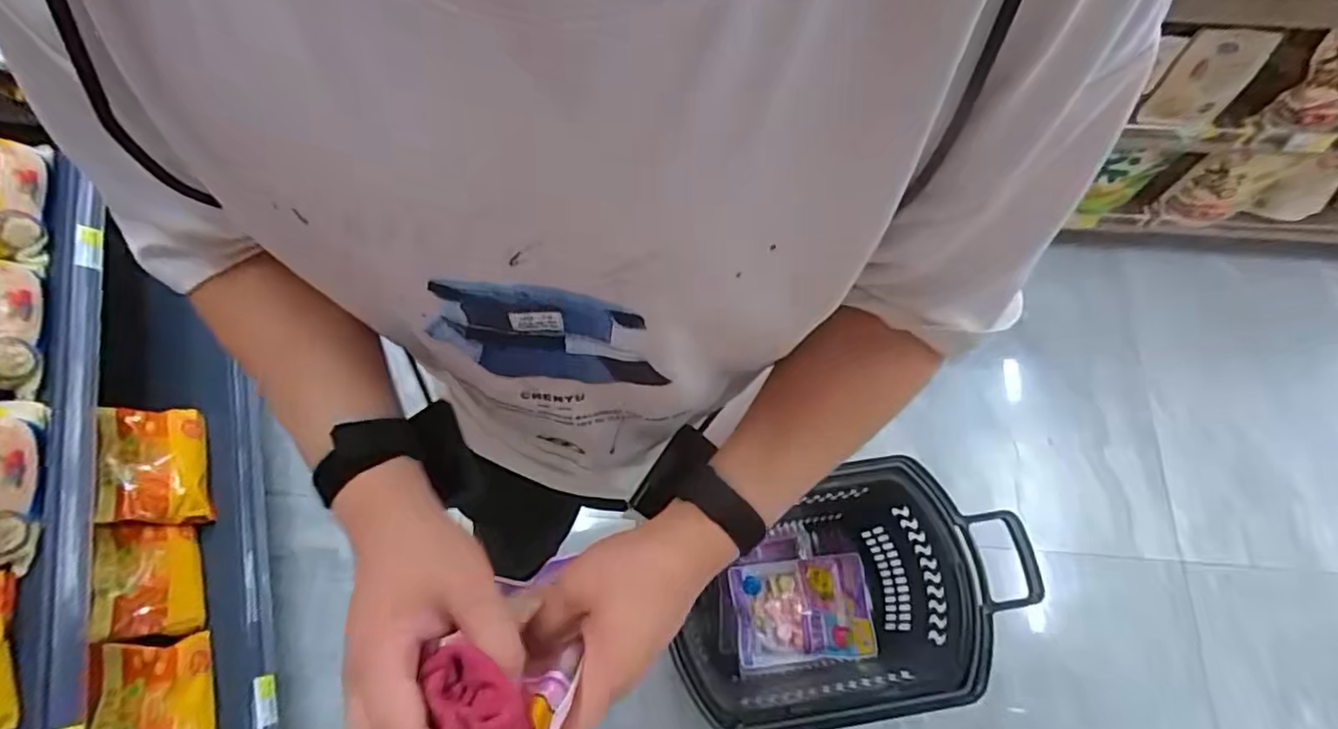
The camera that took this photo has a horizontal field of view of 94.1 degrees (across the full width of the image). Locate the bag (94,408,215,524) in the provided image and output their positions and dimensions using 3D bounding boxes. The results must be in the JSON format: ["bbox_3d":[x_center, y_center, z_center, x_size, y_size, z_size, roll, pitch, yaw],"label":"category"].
[{"bbox_3d":[-0.984,0.193,1.197,0.116,0.140,0.238,-19,70,-6],"label":"bag"}]

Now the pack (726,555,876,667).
[{"bbox_3d":[0.264,0.483,1.230,0.268,0.026,0.185,-6,69,-1],"label":"pack"}]

